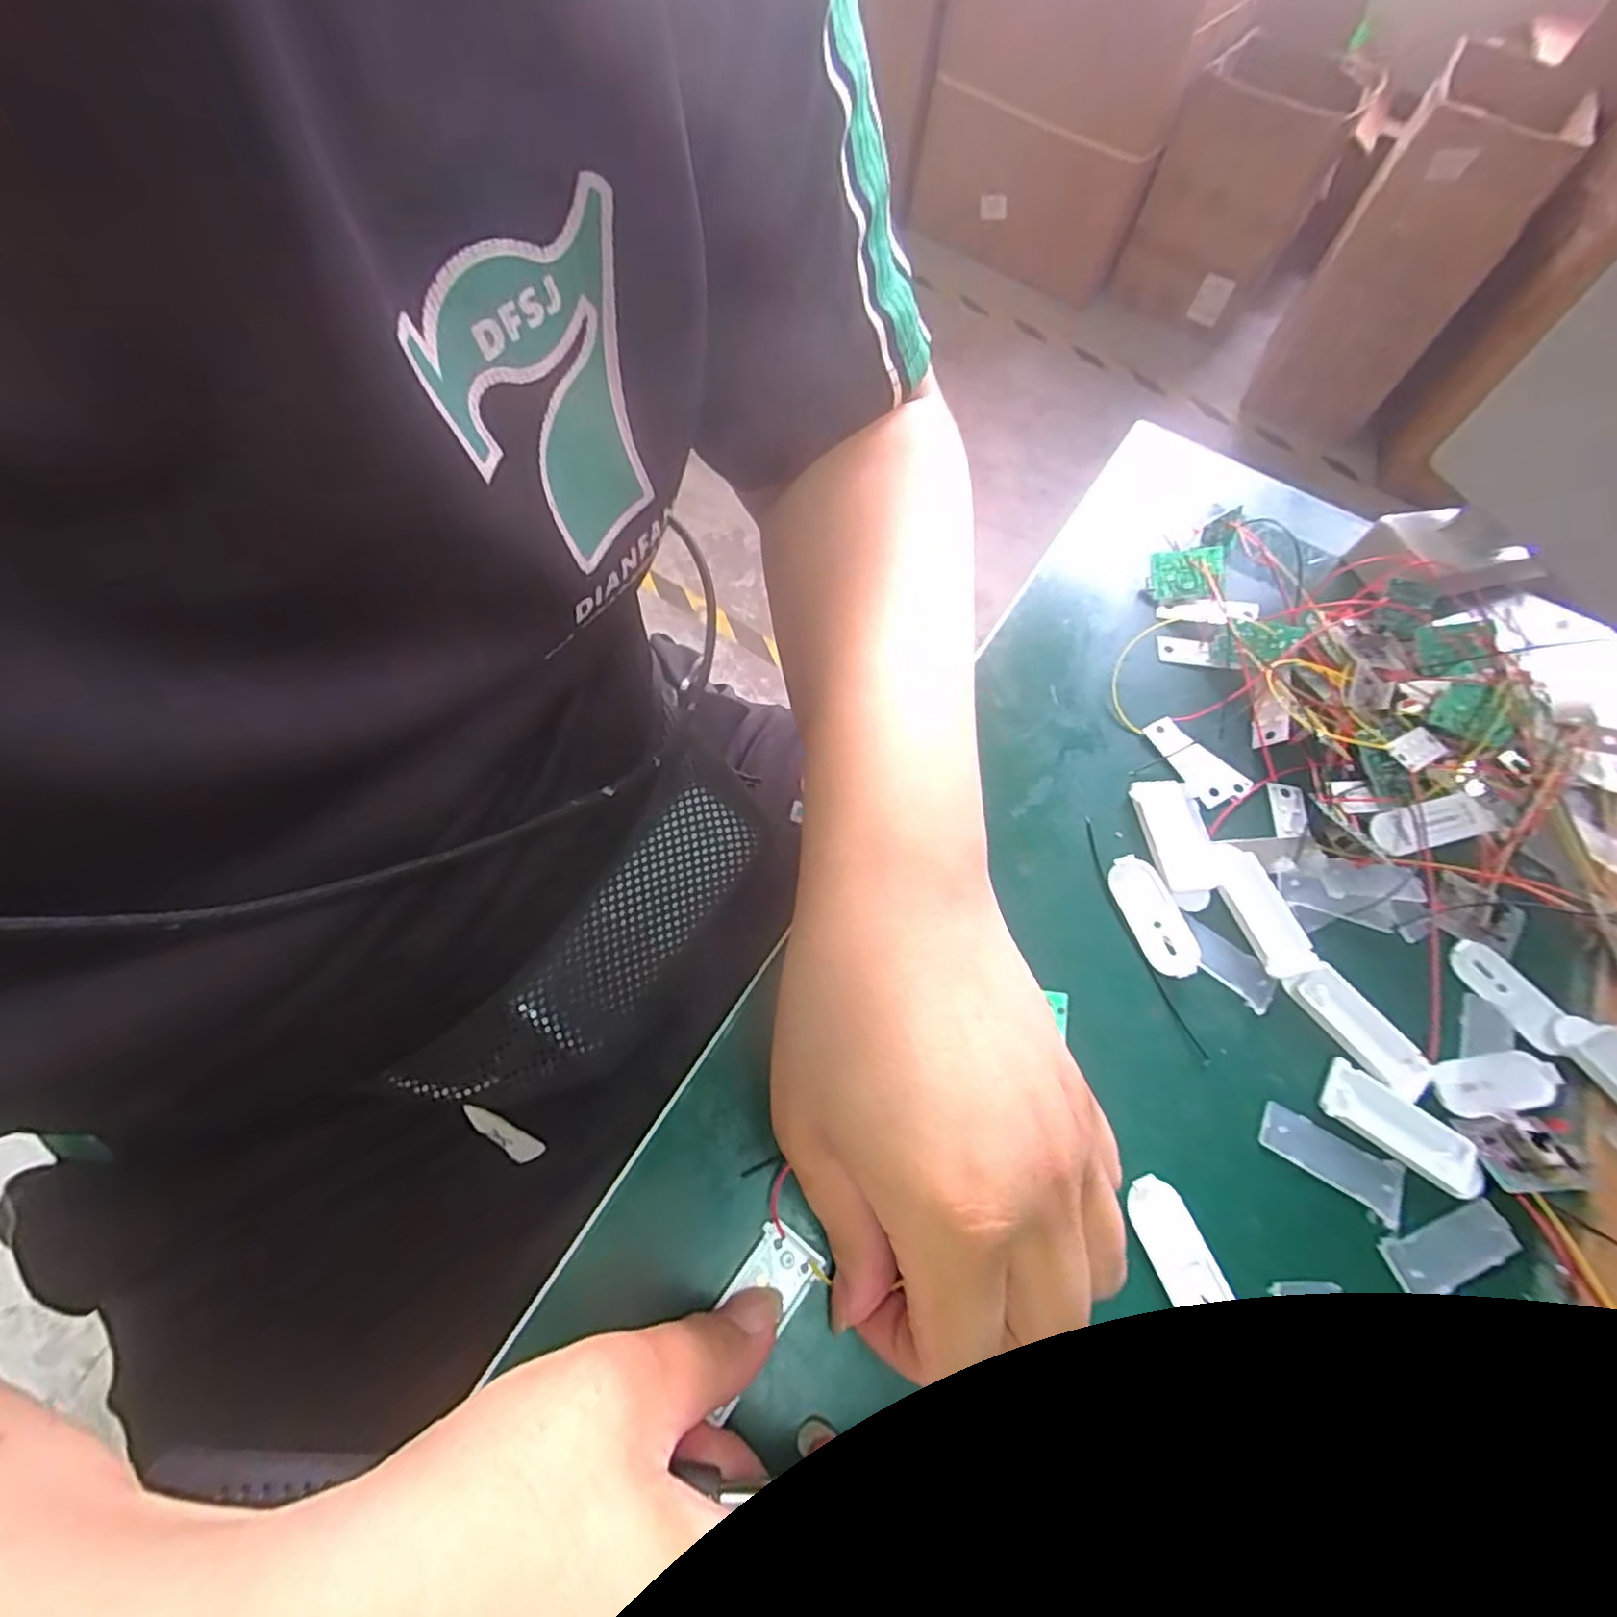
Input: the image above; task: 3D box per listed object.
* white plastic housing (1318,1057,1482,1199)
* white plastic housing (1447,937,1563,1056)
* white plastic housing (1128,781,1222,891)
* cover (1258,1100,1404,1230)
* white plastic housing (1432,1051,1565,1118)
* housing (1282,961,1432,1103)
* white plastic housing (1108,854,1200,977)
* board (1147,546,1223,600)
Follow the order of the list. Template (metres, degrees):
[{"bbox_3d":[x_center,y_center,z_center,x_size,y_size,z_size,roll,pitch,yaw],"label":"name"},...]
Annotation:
[{"bbox_3d":[0.216,0.116,0.260,0.056,0.004,0.022,32,64,10],"label":"white plastic housing"},{"bbox_3d":[0.283,0.075,0.290,0.017,0.007,0.046,-27,69,-19],"label":"white plastic housing"},{"bbox_3d":[0.159,0.010,0.310,0.027,0.005,0.051,-1,63,-7],"label":"white plastic housing"},{"bbox_3d":[0.186,0.125,0.254,0.048,0.004,0.020,26,63,7],"label":"cover"},{"bbox_3d":[0.262,0.105,0.273,0.051,0.006,0.021,-5,63,-9],"label":"white plastic housing"},{"bbox_3d":[0.212,0.084,0.275,0.022,0.006,0.056,-33,71,-21],"label":"housing"},{"bbox_3d":[0.140,0.043,0.291,0.020,0.008,0.050,-16,66,-14],"label":"white plastic housing"},{"bbox_3d":[0.197,-0.123,0.376,0.034,0.005,0.027,4,86,27],"label":"board"}]

